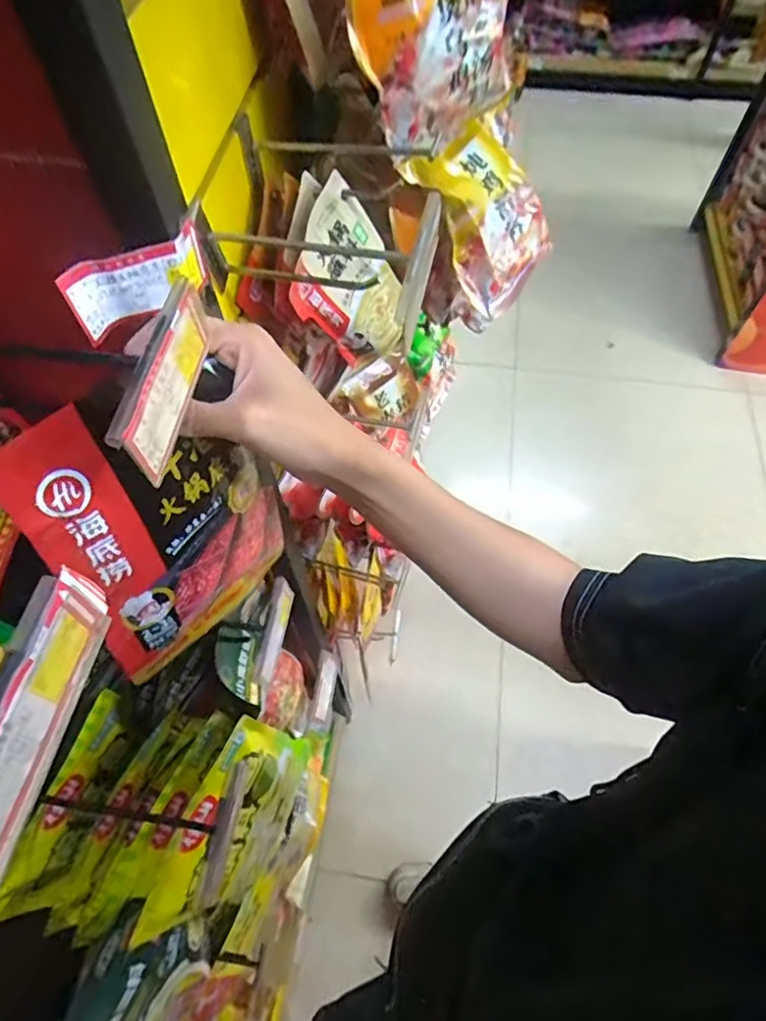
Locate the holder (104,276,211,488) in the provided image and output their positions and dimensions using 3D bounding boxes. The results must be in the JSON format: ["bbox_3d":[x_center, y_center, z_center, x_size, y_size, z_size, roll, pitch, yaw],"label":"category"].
[{"bbox_3d":[-0.105,-0.064,0.283,0.008,0.045,0.100,7,62,4],"label":"holder"}]

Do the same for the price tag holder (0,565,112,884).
[{"bbox_3d":[-0.127,0.074,0.205,0.008,0.050,0.106,8,60,5],"label":"price tag holder"}]

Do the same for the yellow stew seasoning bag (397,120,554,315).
[{"bbox_3d":[0.101,-0.291,0.569,0.121,0.165,0.023,-53,30,-9],"label":"yellow stew seasoning bag"}]

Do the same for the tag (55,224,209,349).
[{"bbox_3d":[-0.131,-0.126,0.314,0.080,0.038,0.013,-40,68,-20],"label":"tag"}]

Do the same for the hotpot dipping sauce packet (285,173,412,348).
[{"bbox_3d":[-0.021,-0.208,0.529,0.013,0.144,0.104,39,104,37],"label":"hotpot dipping sauce packet"}]

